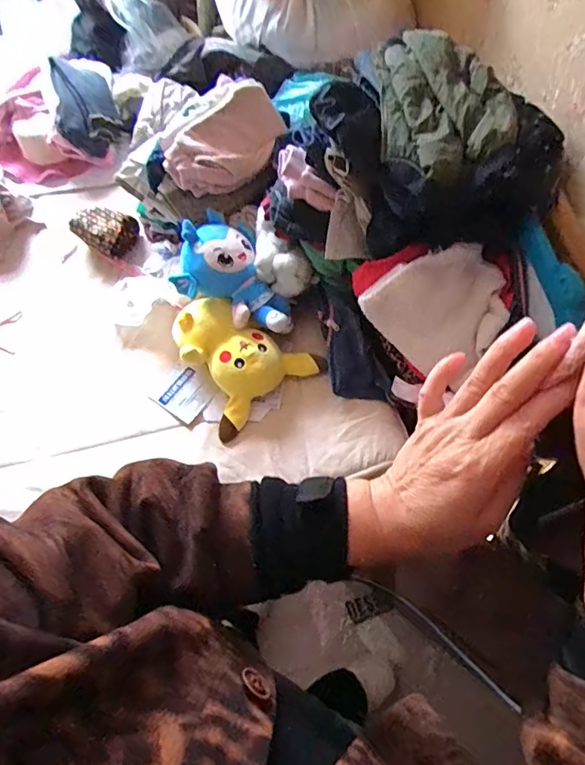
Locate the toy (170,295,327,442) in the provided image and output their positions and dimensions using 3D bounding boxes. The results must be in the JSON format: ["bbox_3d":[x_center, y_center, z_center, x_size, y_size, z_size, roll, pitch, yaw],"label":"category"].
[{"bbox_3d":[-0.107,-0.070,1.000,0.248,0.101,0.256,-34,70,-16],"label":"toy"}]

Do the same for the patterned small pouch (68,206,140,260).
[{"bbox_3d":[-0.439,-0.362,1.168,0.132,0.054,0.114,26,67,11],"label":"patterned small pouch"}]

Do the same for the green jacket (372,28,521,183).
[{"bbox_3d":[0.243,-0.451,0.799,0.199,0.053,0.283,-1,64,-1],"label":"green jacket"}]

